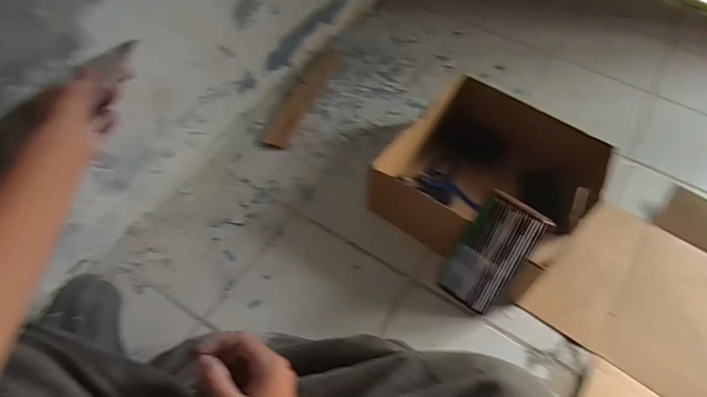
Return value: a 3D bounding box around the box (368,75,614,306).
[{"bbox_3d":[0.206,-0.029,0.645,0.262,0.094,0.286,34,61,20],"label":"box"}]

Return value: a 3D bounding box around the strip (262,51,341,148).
[{"bbox_3d":[-0.088,-0.190,0.803,0.047,0.011,0.270,20,57,11],"label":"strip"}]

